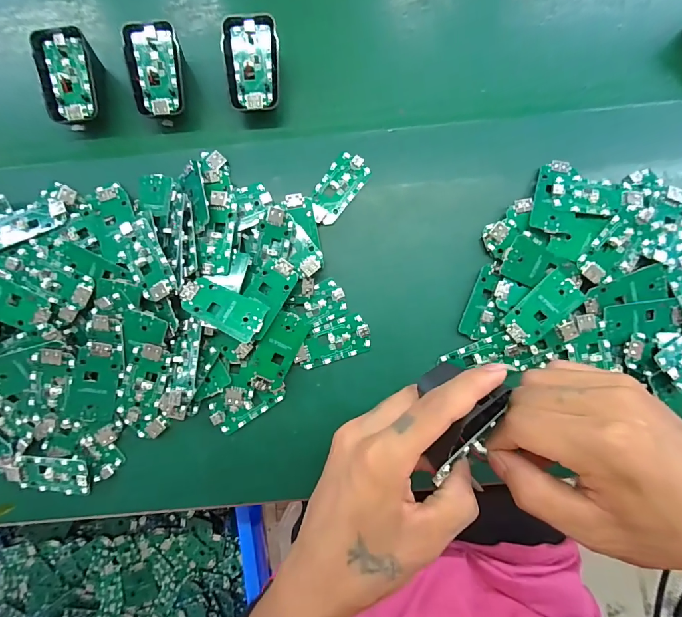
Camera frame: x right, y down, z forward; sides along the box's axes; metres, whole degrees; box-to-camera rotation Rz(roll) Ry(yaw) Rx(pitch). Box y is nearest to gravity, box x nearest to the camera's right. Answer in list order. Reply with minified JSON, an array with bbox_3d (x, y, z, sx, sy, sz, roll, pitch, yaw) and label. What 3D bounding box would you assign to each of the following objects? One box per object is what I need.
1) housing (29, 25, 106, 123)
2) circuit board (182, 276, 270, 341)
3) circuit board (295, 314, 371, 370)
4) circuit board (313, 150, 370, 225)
[{"bbox_3d":[-0.227,-0.192,0.323,0.044,0.043,0.070,-12,83,0],"label":"housing"},{"bbox_3d":[-0.090,-0.002,0.287,0.064,0.004,0.033,28,69,4],"label":"circuit board"},{"bbox_3d":[-0.007,0.027,0.306,0.060,0.005,0.032,-17,83,-1],"label":"circuit board"},{"bbox_3d":[-0.003,-0.100,0.316,0.031,0.010,0.061,38,86,5],"label":"circuit board"}]

